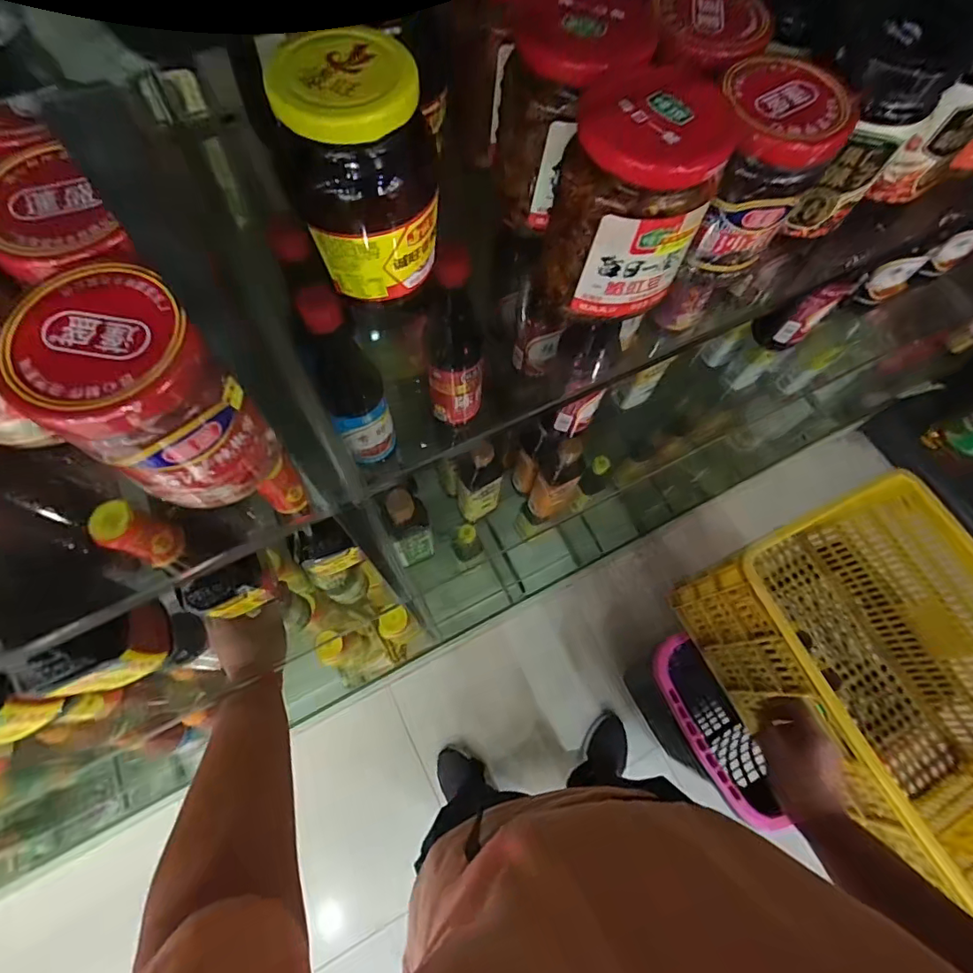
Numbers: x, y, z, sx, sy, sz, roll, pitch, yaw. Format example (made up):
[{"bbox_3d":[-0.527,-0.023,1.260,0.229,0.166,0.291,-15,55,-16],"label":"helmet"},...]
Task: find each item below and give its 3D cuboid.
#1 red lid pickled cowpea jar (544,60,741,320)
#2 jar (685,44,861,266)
[{"bbox_3d":[0.070,-0.134,0.245,0.064,0.086,0.062,0,68,-1],"label":"red lid pickled cowpea jar"},{"bbox_3d":[0.137,-0.163,0.263,0.058,0.076,0.060,-5,68,-3],"label":"jar"}]

